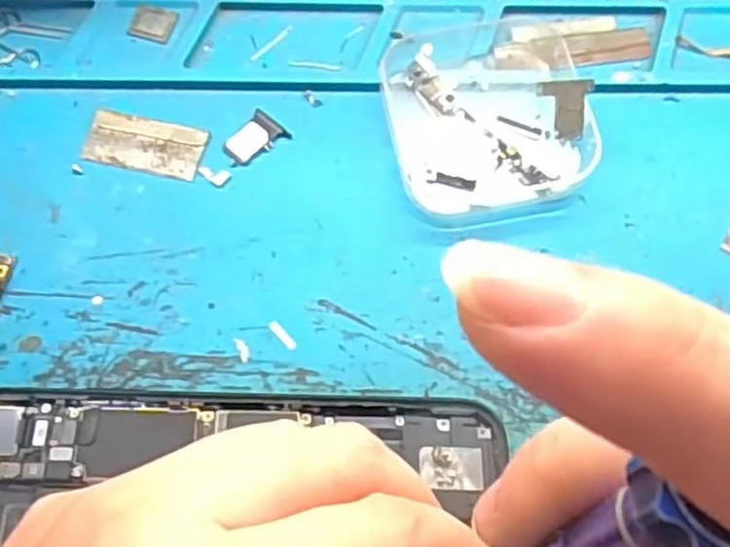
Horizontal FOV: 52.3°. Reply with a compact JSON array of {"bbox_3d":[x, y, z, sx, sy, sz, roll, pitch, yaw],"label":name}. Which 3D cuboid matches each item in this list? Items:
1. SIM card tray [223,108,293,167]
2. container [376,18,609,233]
[{"bbox_3d":[-0.036,-0.044,0.245,0.014,0.004,0.021,38,72,13],"label":"SIM card tray"},{"bbox_3d":[0.041,-0.056,0.245,0.065,0.016,0.075,-11,68,-5],"label":"container"}]

